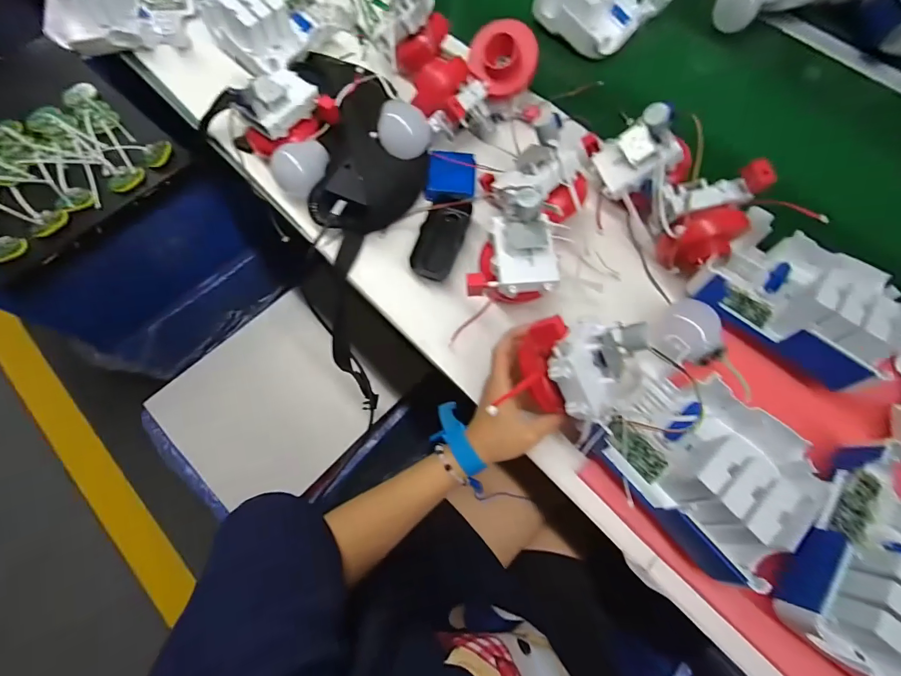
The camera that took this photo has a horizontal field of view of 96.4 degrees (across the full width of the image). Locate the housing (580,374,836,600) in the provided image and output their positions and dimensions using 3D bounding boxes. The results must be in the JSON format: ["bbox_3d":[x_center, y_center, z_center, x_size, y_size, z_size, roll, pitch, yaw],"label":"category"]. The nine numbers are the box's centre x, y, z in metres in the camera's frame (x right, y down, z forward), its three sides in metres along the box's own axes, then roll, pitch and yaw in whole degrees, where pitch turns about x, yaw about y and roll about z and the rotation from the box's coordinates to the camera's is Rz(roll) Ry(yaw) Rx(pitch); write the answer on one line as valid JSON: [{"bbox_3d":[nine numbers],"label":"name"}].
[{"bbox_3d":[0.230,0.104,0.359,0.145,0.055,0.178,-42,74,-15],"label":"housing"}]

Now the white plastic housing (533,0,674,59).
[{"bbox_3d":[0.236,-0.522,0.618,0.189,0.059,0.142,-40,74,-14],"label":"white plastic housing"}]

